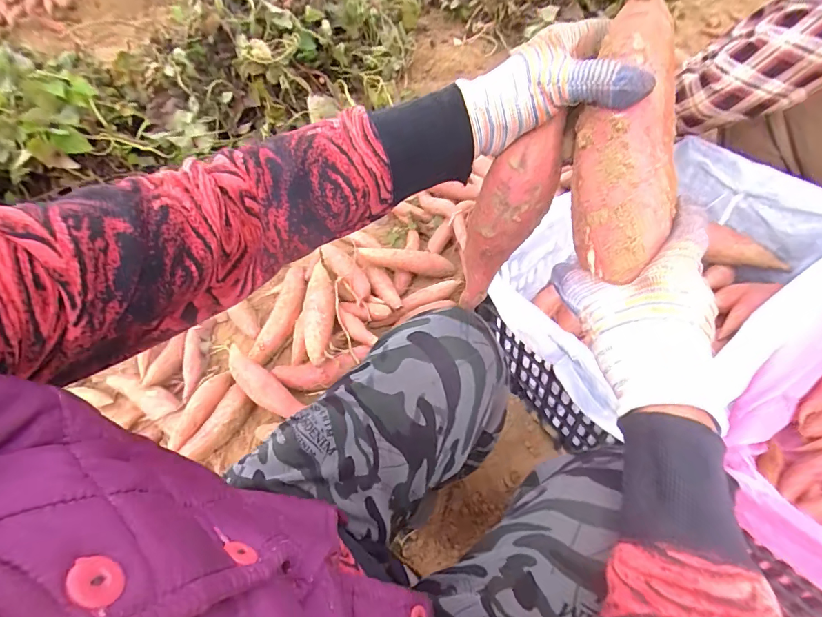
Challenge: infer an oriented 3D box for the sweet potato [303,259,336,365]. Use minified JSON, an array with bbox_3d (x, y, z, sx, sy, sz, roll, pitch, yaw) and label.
[{"bbox_3d":[-0.180,-0.005,0.870,0.063,0.046,0.257,-3,54,6],"label":"sweet potato"}]

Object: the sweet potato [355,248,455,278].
[{"bbox_3d":[-0.012,-0.105,0.927,0.211,0.047,0.040,7,55,-9],"label":"sweet potato"}]

